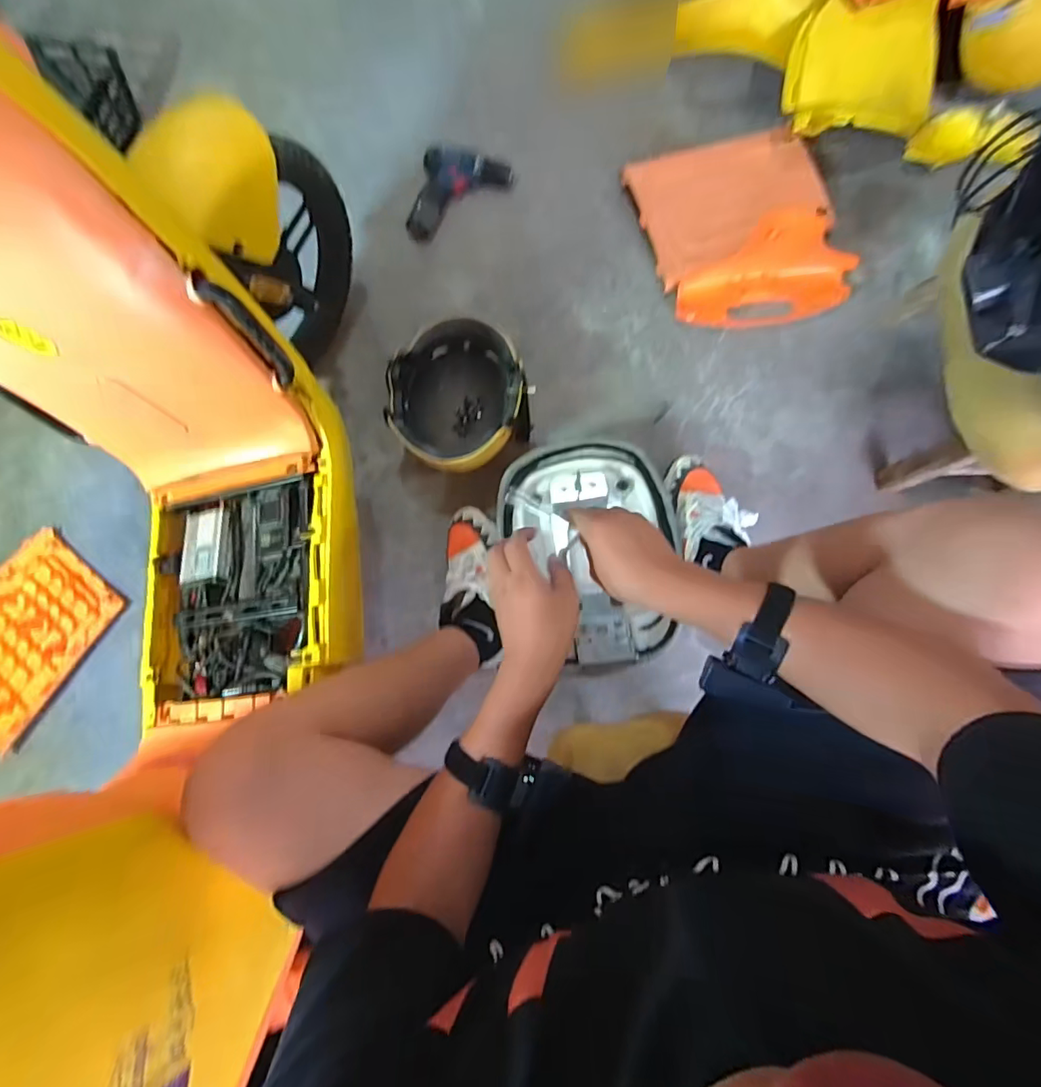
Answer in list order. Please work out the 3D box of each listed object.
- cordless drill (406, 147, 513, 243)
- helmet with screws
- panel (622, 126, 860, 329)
[{"bbox_3d":[-0.123,-0.695,1.021,0.185,0.060,0.186,13,82,5],"label":"cordless drill"},{"bbox_3d":[-0.104,-0.244,0.888,0.237,0.166,0.241,-1,80,5],"label":"helmet with screws"},{"bbox_3d":[0.418,-0.589,0.951,0.337,0.087,0.383,-17,79,2],"label":"panel"}]

